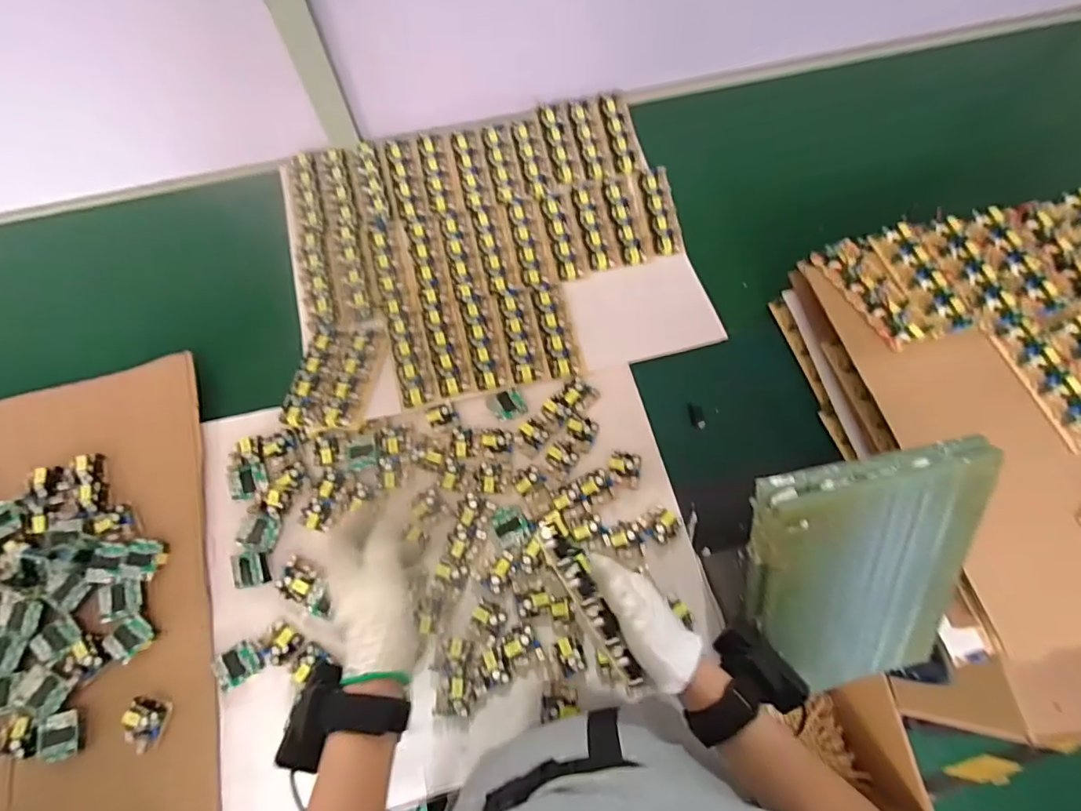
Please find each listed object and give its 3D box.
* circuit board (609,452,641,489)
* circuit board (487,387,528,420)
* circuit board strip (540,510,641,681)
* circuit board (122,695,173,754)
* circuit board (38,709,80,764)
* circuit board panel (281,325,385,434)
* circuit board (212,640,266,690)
[{"bbox_3d":[0.094,0.071,0.572,0.033,0.013,0.040,9,70,1],"label":"circuit board"},{"bbox_3d":[-0.038,-0.002,0.599,0.040,0.006,0.035,-28,73,-11],"label":"circuit board"},{"bbox_3d":[0.037,0.149,0.399,0.025,0.013,0.137,-27,85,-11],"label":"circuit board strip"},{"bbox_3d":[-0.372,0.300,0.488,0.034,0.018,0.042,17,70,4],"label":"circuit board"},{"bbox_3d":[-0.447,0.308,0.480,0.028,0.012,0.040,-8,71,-5],"label":"circuit board"},{"bbox_3d":[-0.237,-0.036,0.598,0.085,0.026,0.138,8,70,1],"label":"circuit board panel"},{"bbox_3d":[-0.296,0.253,0.505,0.043,0.011,0.033,-29,74,-12],"label":"circuit board"}]

